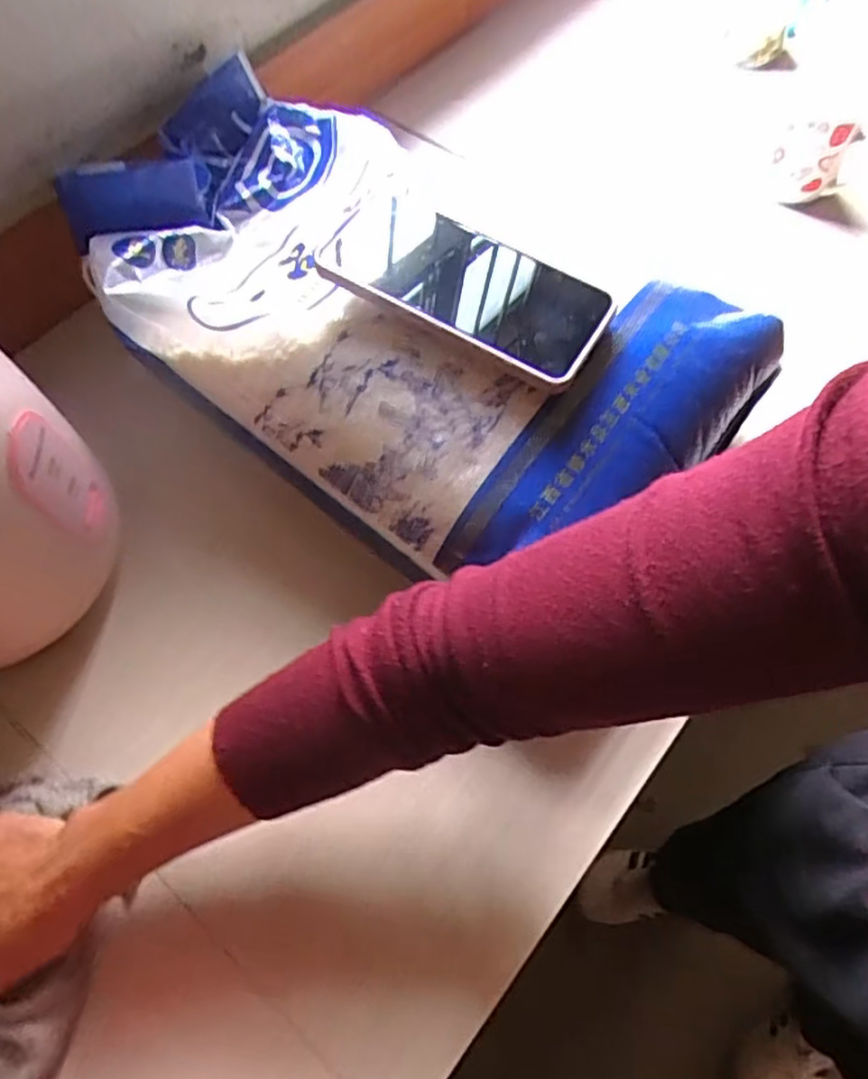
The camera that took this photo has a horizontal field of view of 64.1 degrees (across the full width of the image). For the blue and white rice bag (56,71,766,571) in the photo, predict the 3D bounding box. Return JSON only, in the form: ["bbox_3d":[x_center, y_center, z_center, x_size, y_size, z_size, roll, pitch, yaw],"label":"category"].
[{"bbox_3d":[-0.039,-0.170,0.466,0.481,0.108,0.273,37,70,17],"label":"blue and white rice bag"}]

